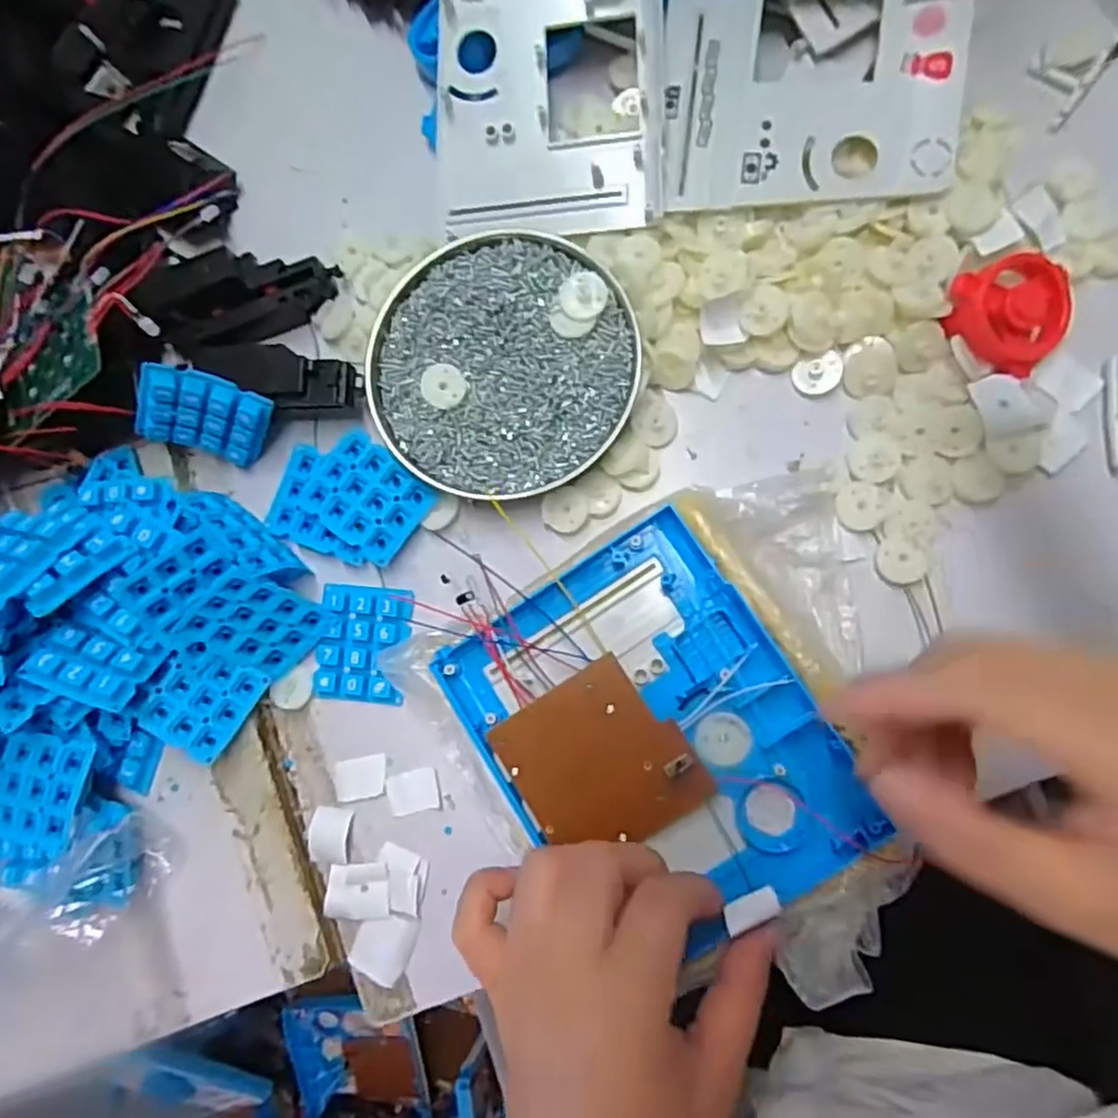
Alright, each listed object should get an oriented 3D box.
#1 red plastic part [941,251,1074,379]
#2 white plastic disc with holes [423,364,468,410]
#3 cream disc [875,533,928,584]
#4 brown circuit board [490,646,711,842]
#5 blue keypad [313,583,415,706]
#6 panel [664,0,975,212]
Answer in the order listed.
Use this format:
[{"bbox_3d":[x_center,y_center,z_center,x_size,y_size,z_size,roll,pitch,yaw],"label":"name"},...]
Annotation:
[{"bbox_3d":[0.211,-0.118,0.317,0.052,0.021,0.054,-1,84,8],"label":"red plastic part"},{"bbox_3d":[-0.060,-0.090,0.357,0.022,0.004,0.024,-1,84,8],"label":"white plastic disc with holes"},{"bbox_3d":[0.161,0.000,0.323,0.023,0.004,0.023,-1,84,8],"label":"cream disc"},{"bbox_3d":[0.017,0.088,0.300,0.072,0.010,0.073,-33,83,3],"label":"brown circuit board"},{"bbox_3d":[-0.102,0.044,0.358,0.047,0.008,0.059,4,85,9],"label":"blue keypad"},{"bbox_3d":[0.122,-0.228,0.334,0.137,0.013,0.108,1,84,8],"label":"panel"}]

